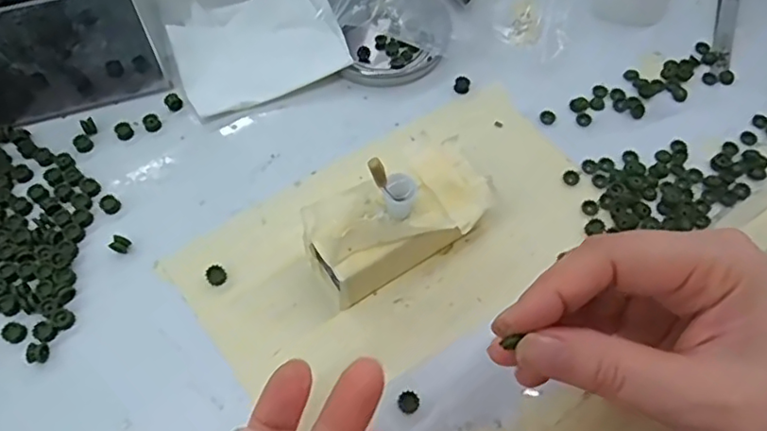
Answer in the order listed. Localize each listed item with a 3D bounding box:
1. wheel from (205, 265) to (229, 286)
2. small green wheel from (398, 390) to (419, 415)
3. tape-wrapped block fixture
[{"bbox_3d":[-0.077,0.028,0.267,0.009,0.006,0.008,-35,67,-18],"label":"wheel"},{"bbox_3d":[0.010,0.077,0.241,0.009,0.004,0.009,0,61,0],"label":"small green wheel"},{"bbox_3d":[0.005,0.001,0.257,0.083,0.049,0.049,-27,65,-15],"label":"tape-wrapped block fixture"}]

